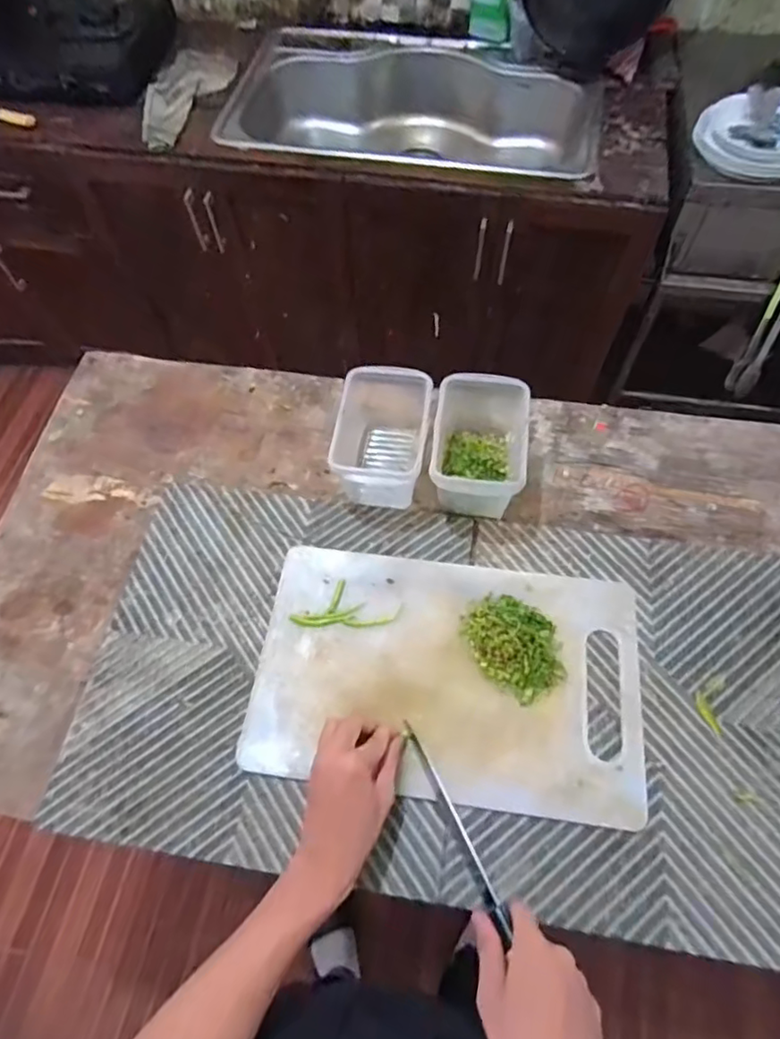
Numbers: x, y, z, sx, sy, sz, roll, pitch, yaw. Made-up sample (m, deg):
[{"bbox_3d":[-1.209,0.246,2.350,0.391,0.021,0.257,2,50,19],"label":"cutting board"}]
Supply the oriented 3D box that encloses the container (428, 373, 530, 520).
[{"bbox_3d":[0.105,-0.082,0.694,0.102,0.097,0.163,7,62,7],"label":"container"}]

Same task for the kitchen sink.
[{"bbox_3d":[0.058,-0.923,1.421,0.817,0.237,0.523,10,63,8],"label":"kitchen sink"}]

